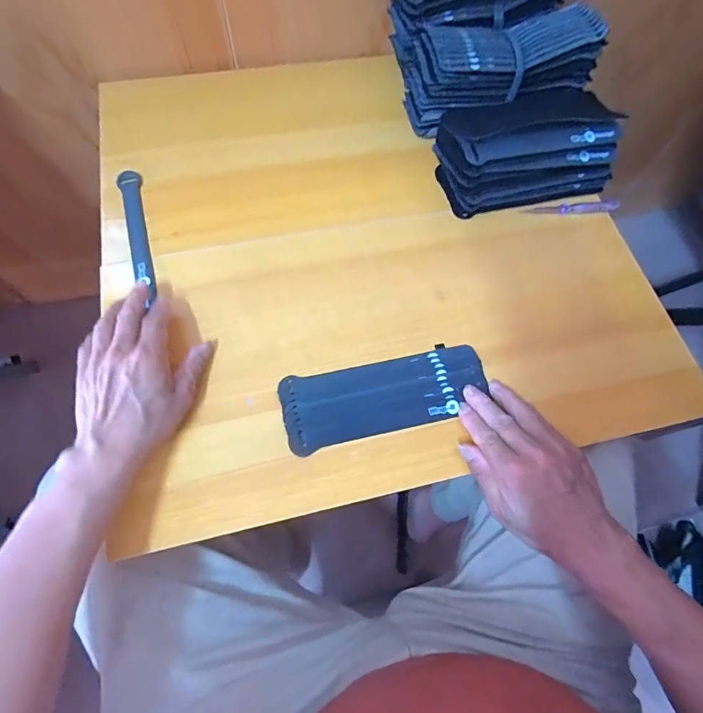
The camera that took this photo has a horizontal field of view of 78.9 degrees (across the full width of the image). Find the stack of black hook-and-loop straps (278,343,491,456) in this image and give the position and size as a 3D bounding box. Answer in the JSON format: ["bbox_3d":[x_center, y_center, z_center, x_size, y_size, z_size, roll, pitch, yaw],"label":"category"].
[{"bbox_3d":[0.034,0.037,0.420,0.200,0.013,0.074,-14,67,-8],"label":"stack of black hook-and-loop straps"}]

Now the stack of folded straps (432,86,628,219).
[{"bbox_3d":[0.204,-0.248,0.512,0.208,0.072,0.109,-14,70,-9],"label":"stack of folded straps"}]

